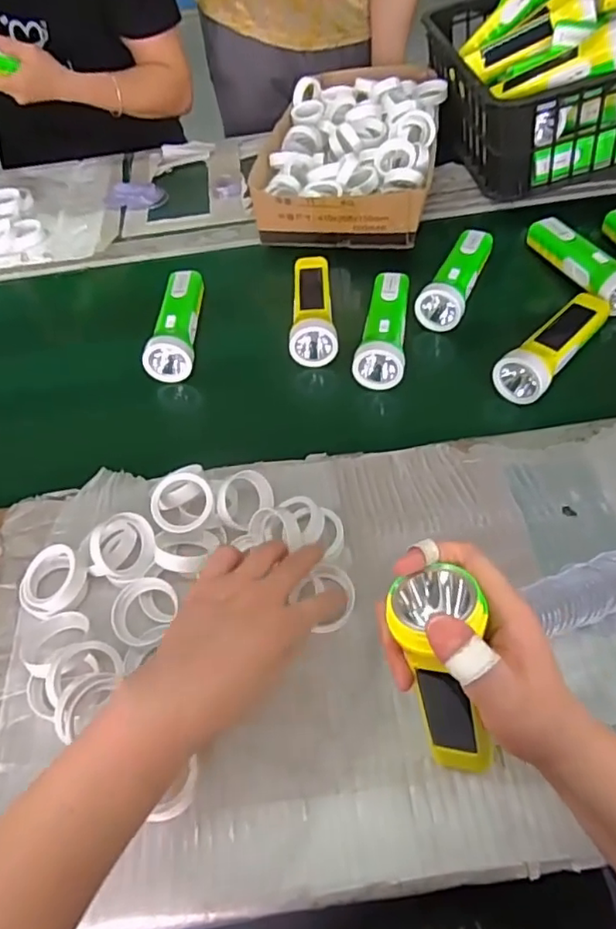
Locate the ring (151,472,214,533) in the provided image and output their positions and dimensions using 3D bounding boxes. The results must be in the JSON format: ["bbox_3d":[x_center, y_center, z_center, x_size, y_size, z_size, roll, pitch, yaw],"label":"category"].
[{"bbox_3d":[-0.108,0.033,0.498,0.051,0.009,0.052,1,73,-3],"label":"ring"}]

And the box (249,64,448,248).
[{"bbox_3d":[0.064,-0.435,0.799,0.221,0.083,0.341,8,55,11],"label":"box"}]

